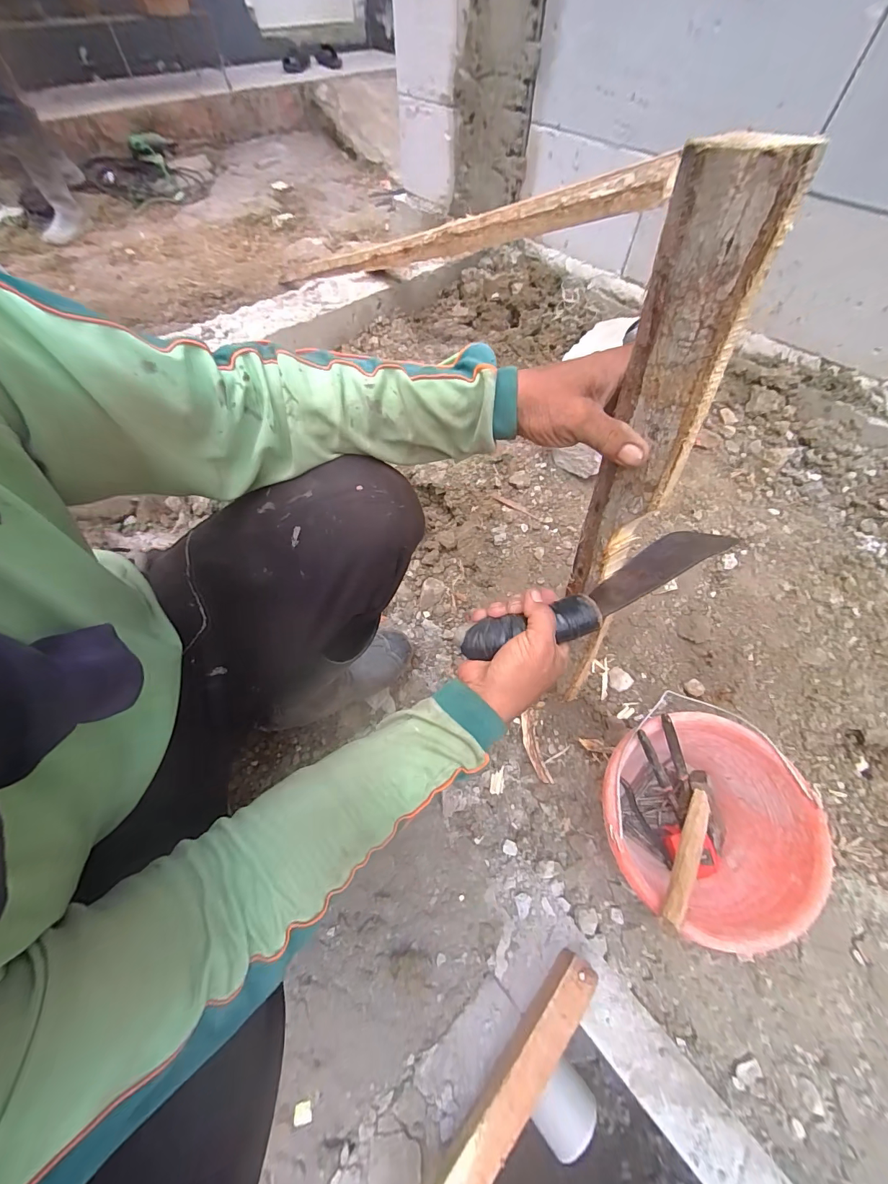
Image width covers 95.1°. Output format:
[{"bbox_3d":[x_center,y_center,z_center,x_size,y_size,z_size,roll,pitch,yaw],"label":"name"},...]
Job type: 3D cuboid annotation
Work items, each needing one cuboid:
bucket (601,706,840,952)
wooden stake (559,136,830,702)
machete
[{"bbox_3d":[0.322,0.313,0.554,0.234,0.189,0.234,0,58,0],"label":"bucket"},{"bbox_3d":[0.168,-0.040,0.418,0.060,0.574,0.021,37,66,28],"label":"wooden stake"},{"bbox_3d":[0.166,-0.002,0.414,0.318,0.030,0.059,-22,61,-19],"label":"machete"}]

